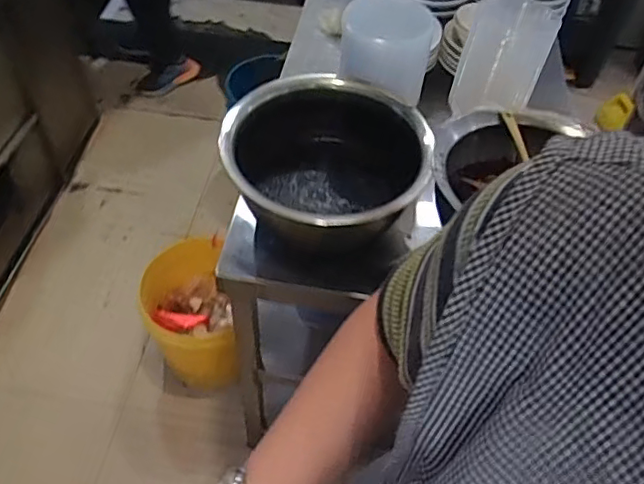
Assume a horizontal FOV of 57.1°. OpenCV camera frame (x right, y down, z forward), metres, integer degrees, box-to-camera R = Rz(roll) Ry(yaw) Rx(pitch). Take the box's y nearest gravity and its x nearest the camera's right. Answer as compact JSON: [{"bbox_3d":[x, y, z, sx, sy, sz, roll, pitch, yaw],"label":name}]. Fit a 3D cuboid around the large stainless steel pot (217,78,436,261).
[{"bbox_3d":[0.002,-0.112,0.926,0.283,0.163,0.295,2,51,-3],"label":"large stainless steel pot"}]

